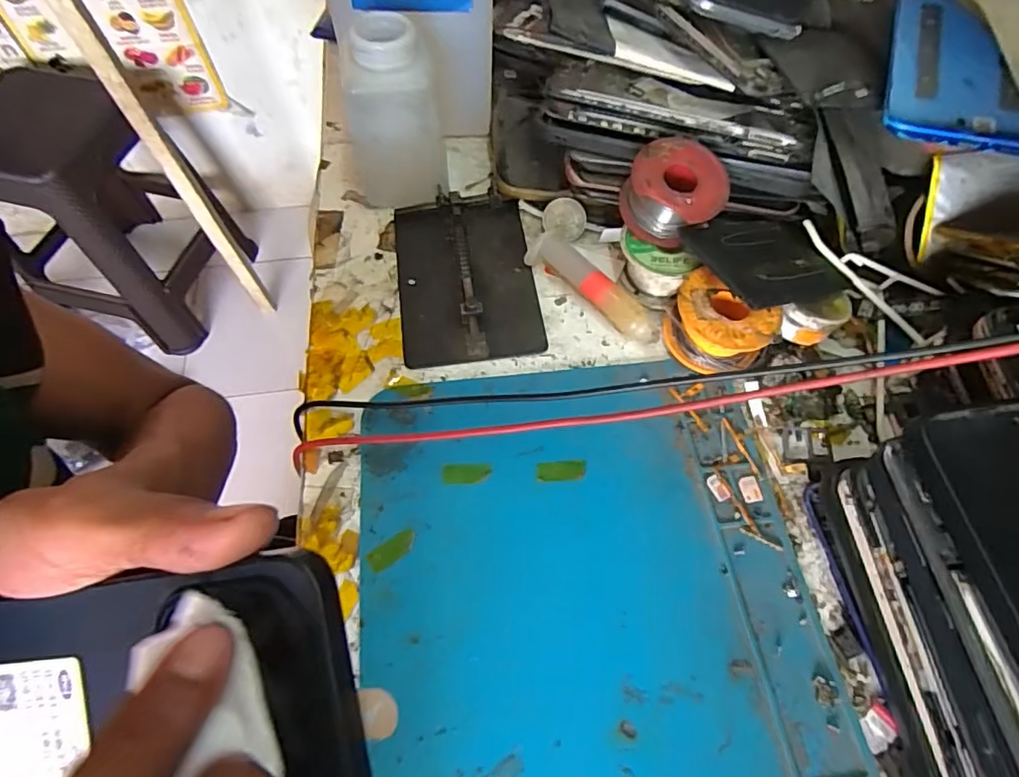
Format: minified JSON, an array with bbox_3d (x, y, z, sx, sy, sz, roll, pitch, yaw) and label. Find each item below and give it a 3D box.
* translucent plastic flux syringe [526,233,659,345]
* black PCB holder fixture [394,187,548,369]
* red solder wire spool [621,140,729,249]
[{"bbox_3d":[0.049,-0.057,0.313,0.089,0.020,0.017,39,67,17],"label":"translucent plastic flux syringe"},{"bbox_3d":[-0.026,-0.069,0.320,0.079,0.015,0.116,-7,62,-5],"label":"black PCB holder fixture"},{"bbox_3d":[0.091,-0.111,0.302,0.053,0.037,0.053,1,62,-1],"label":"red solder wire spool"}]

